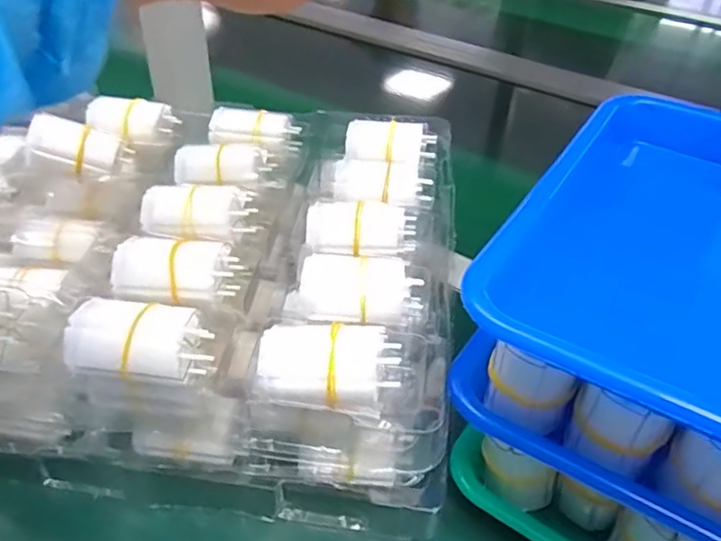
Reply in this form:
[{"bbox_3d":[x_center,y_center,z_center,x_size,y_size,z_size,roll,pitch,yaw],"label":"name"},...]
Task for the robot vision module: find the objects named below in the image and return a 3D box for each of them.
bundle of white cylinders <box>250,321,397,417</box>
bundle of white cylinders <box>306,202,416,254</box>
[{"bbox_3d":[-0.015,0.042,0.280,0.062,0.028,0.036,9,40,6],"label":"bundle of white cylinders"},{"bbox_3d":[0.000,-0.025,0.356,0.063,0.020,0.024,3,40,-1],"label":"bundle of white cylinders"}]

